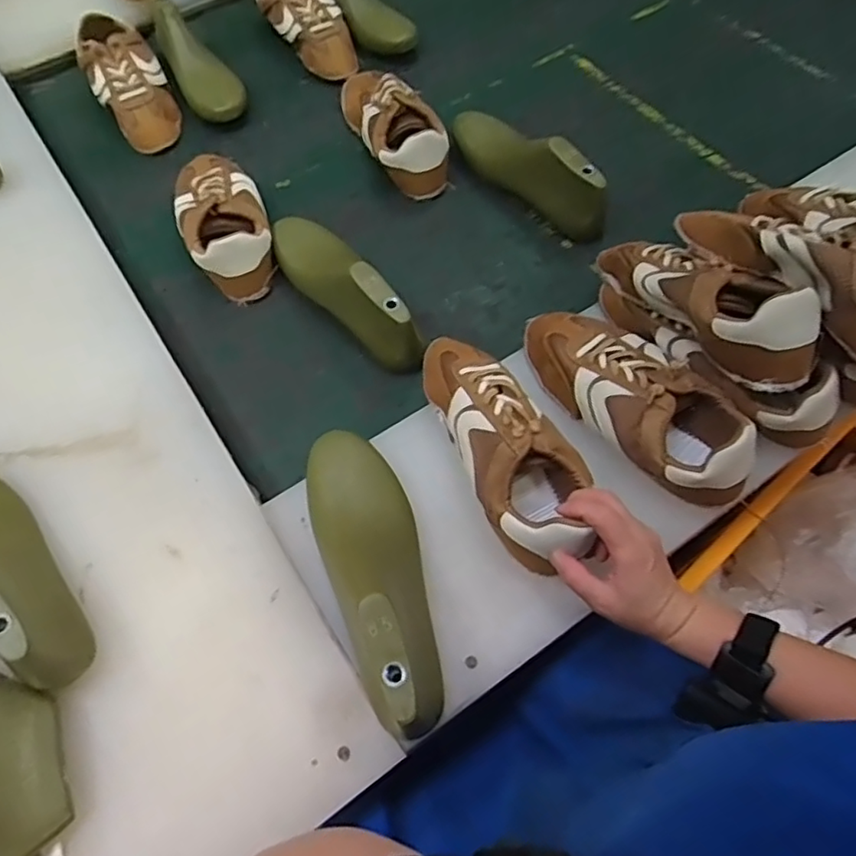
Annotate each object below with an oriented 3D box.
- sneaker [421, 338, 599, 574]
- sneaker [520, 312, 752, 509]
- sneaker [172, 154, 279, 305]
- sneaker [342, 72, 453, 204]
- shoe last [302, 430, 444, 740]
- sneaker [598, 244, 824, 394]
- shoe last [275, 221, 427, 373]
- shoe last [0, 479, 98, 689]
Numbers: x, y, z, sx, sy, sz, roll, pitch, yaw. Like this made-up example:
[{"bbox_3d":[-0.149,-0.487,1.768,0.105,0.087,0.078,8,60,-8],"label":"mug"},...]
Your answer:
[{"bbox_3d":[0.064,0.010,0.540,0.084,0.085,0.231,-25,64,-10],"label":"sneaker"},{"bbox_3d":[0.190,-0.037,0.575,0.099,0.076,0.247,-34,67,-15],"label":"sneaker"},{"bbox_3d":[-0.250,-0.258,0.751,0.099,0.074,0.232,-22,65,-9],"label":"sneaker"},{"bbox_3d":[-0.049,-0.416,0.825,0.092,0.066,0.247,-22,65,-9],"label":"sneaker"},{"bbox_3d":[-0.041,0.108,0.488,0.079,0.094,0.242,-19,64,-8],"label":"shoe last"},{"bbox_3d":[0.247,-0.128,0.571,0.084,0.082,0.240,-29,46,-12],"label":"sneaker"},{"bbox_3d":[-0.099,-0.157,0.680,0.065,0.093,0.258,-31,67,-13],"label":"shoe last"},{"bbox_3d":[-0.361,0.097,0.500,0.244,0.091,0.074,36,70,18],"label":"shoe last"}]

